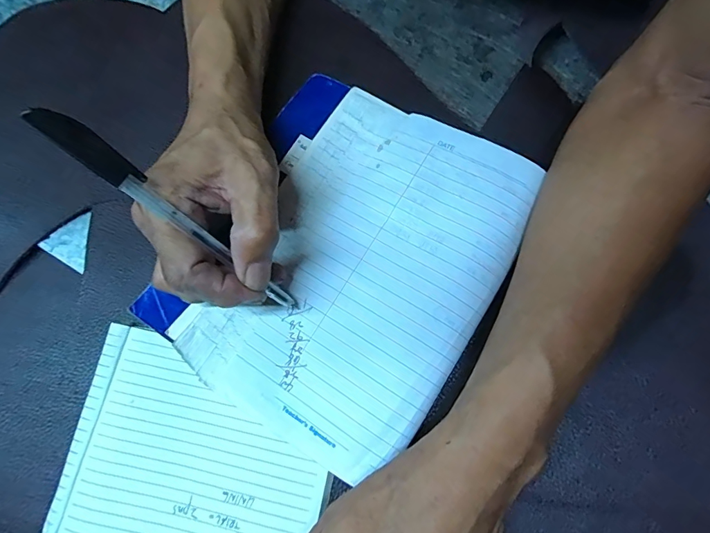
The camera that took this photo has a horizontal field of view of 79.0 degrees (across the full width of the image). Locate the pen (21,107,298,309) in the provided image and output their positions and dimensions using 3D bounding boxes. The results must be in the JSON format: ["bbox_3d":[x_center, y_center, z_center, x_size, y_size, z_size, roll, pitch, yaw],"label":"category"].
[{"bbox_3d":[-0.080,-0.020,0.212,0.009,0.151,0.013,16,68,50],"label":"pen"}]

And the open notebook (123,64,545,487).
[{"bbox_3d":[-0.009,-0.009,0.263,0.178,0.027,0.210,29,76,11],"label":"open notebook"}]

